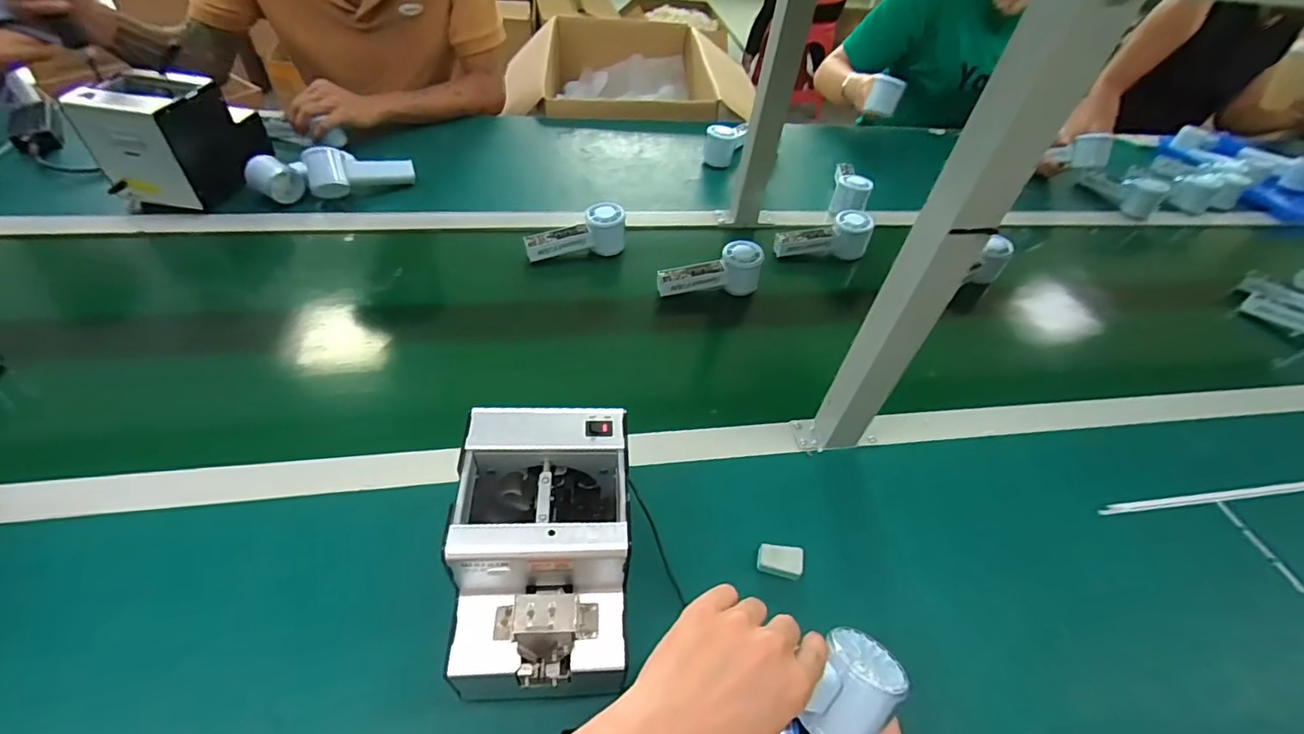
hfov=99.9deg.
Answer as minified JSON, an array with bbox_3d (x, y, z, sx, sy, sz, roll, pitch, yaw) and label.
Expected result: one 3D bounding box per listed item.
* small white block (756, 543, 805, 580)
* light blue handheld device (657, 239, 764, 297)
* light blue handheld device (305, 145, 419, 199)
[{"bbox_3d":[0.122,0.184,0.521,0.042,0.016,0.027,12,47,4],"label":"small white block"},{"bbox_3d":[0.081,-0.134,0.779,0.144,0.069,0.050,-5,49,-11],"label":"light blue handheld device"},{"bbox_3d":[-0.447,-0.302,0.838,0.154,0.053,0.053,-15,51,-20],"label":"light blue handheld device"}]

